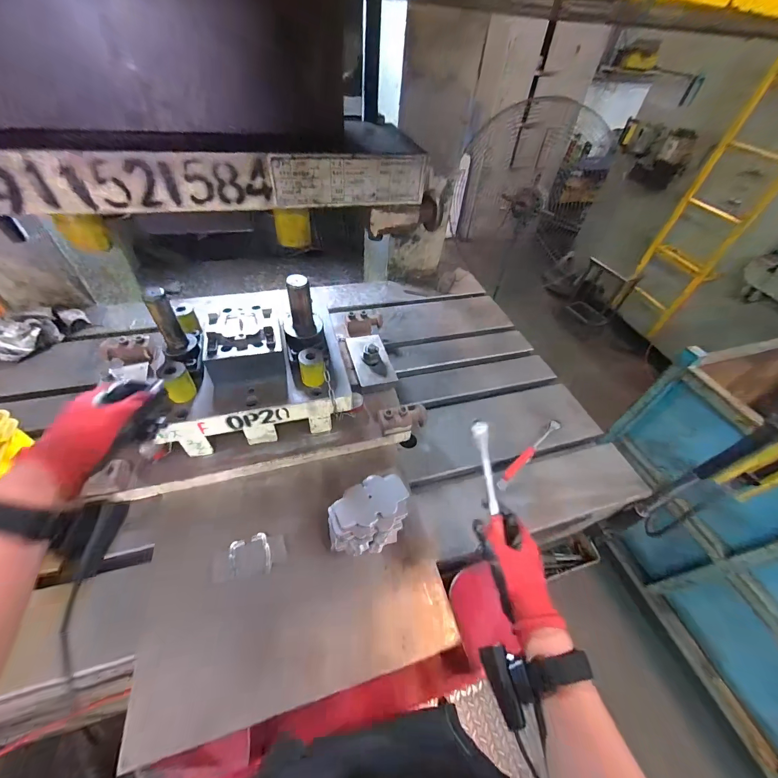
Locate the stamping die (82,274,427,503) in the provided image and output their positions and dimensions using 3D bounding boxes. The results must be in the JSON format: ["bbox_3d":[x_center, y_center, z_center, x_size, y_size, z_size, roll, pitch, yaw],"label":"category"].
[{"bbox_3d":[-0.240,-0.038,0.625,0.548,0.210,0.341,-12,51,-15],"label":"stamping die"}]

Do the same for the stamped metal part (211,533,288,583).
[{"bbox_3d":[-0.214,0.258,0.513,0.107,0.009,0.055,-5,49,-10],"label":"stamped metal part"}]

